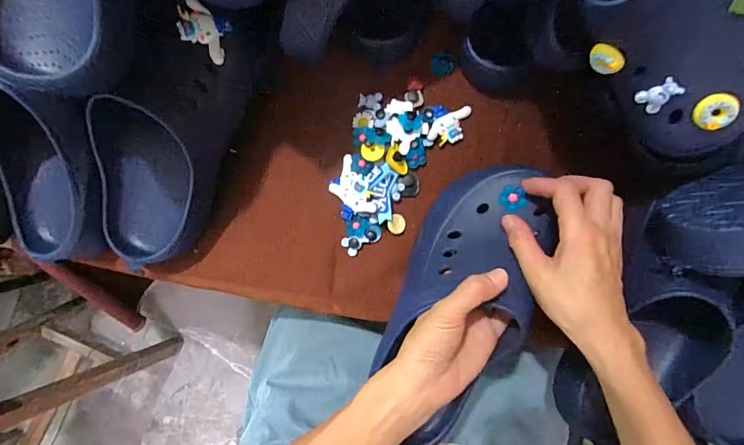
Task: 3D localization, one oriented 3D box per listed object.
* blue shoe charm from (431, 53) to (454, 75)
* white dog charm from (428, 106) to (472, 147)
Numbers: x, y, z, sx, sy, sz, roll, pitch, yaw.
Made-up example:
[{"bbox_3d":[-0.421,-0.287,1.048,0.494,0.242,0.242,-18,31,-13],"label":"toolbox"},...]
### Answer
[{"bbox_3d":[0.077,-0.173,0.433,0.024,0.011,0.018,4,84,2],"label":"blue shoe charm"},{"bbox_3d":[0.086,-0.101,0.422,0.056,0.009,0.030,-29,84,-2],"label":"white dog charm"}]

